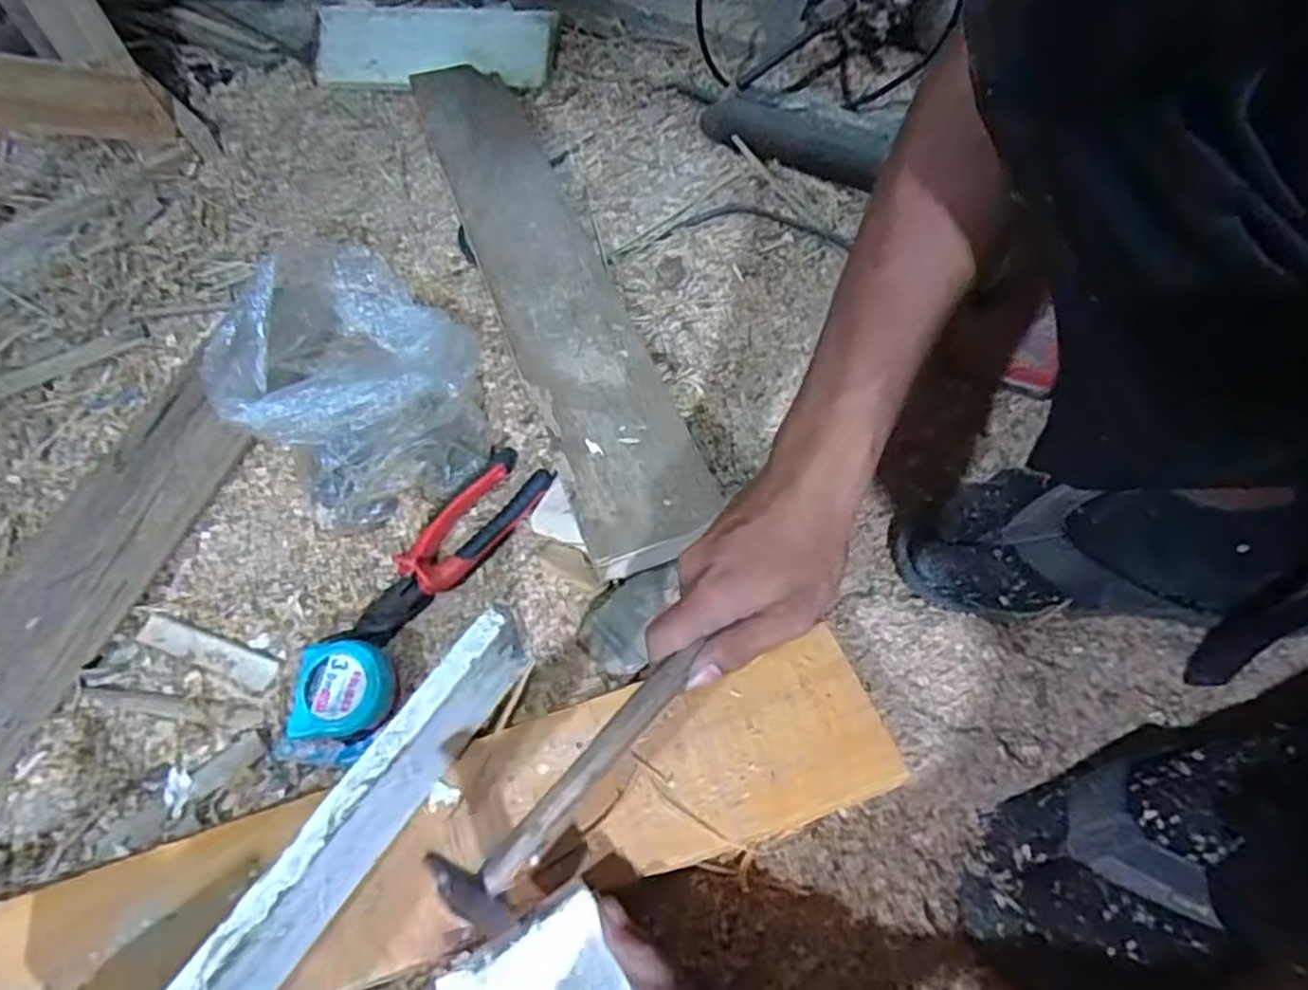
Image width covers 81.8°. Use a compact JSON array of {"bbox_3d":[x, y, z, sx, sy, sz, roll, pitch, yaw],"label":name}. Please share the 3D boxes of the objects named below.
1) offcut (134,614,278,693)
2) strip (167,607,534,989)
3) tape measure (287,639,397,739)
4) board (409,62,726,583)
[{"bbox_3d":[-0.305,0.106,0.516,0.109,0.004,0.022,19,63,10],"label":"offcut"},{"bbox_3d":[-0.151,0.172,0.362,0.015,0.099,0.267,29,66,15],"label":"strip"},{"bbox_3d":[-0.194,0.122,0.471,0.061,0.033,0.057,-7,58,5],"label":"tape measure"},{"bbox_3d":[-0.096,-0.201,0.646,0.101,0.034,0.598,-20,62,-7],"label":"board"}]

